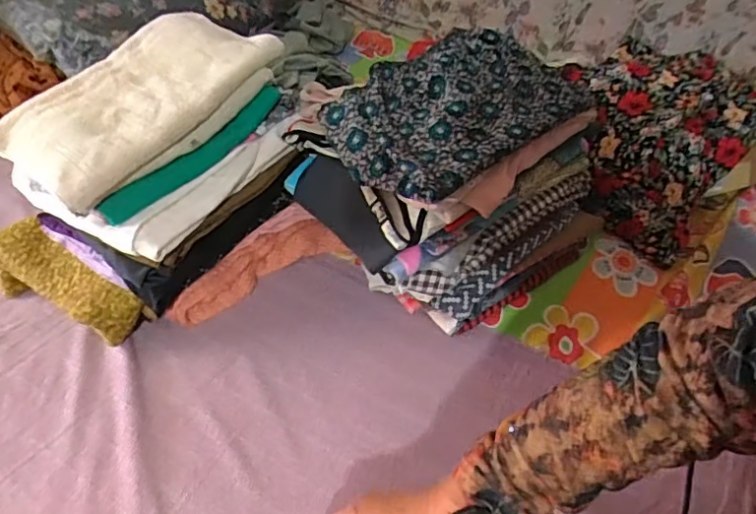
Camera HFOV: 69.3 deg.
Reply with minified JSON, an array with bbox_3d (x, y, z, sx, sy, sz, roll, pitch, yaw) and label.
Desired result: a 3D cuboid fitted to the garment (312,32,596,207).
[{"bbox_3d":[0.105,-0.186,0.676,0.311,0.070,0.200,-29,56,-29],"label":"garment"}]

